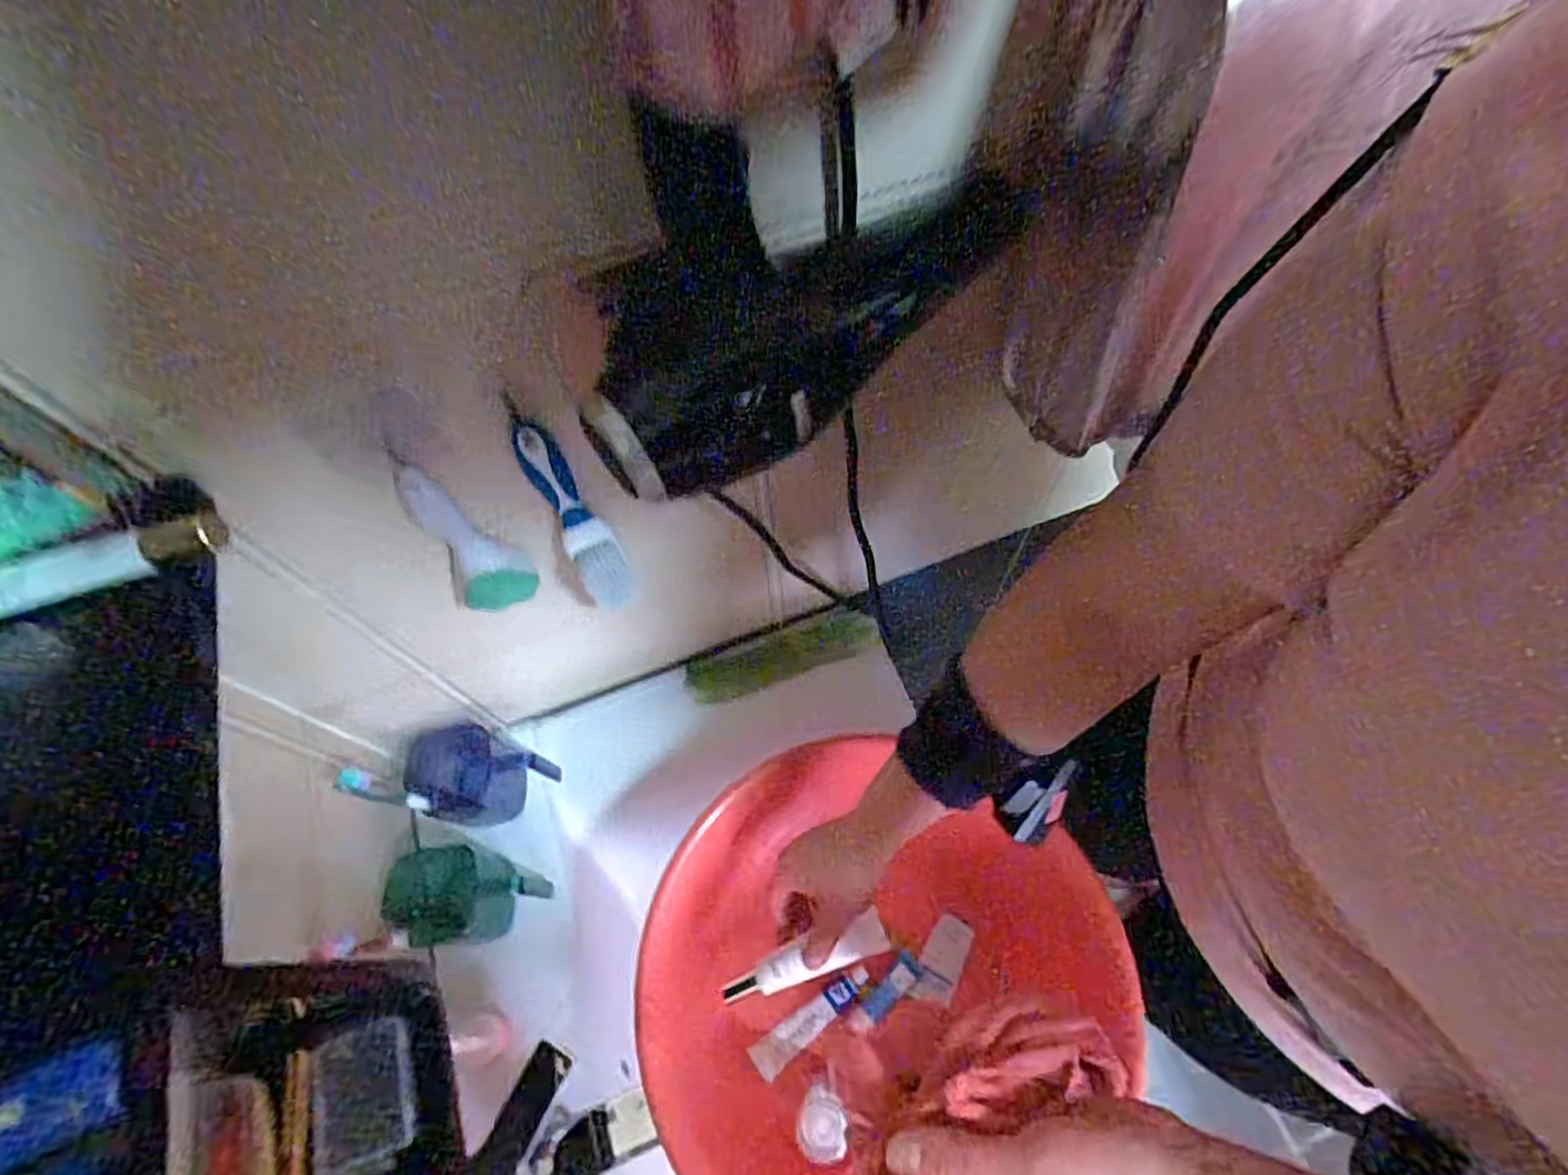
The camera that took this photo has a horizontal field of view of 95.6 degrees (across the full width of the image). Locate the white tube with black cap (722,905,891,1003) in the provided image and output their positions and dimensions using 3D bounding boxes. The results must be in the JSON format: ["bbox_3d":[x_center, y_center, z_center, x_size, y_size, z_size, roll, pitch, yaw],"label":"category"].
[{"bbox_3d":[0.015,0.283,0.540,0.130,0.021,0.029,-20,64,-1],"label":"white tube with black cap"}]

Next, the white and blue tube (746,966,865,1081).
[{"bbox_3d":[0.024,0.364,0.602,0.114,0.011,0.026,-34,66,-14],"label":"white and blue tube"}]

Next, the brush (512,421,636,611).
[{"bbox_3d":[-0.135,-0.041,0.466,0.033,0.179,0.022,-31,66,-12],"label":"brush"}]

